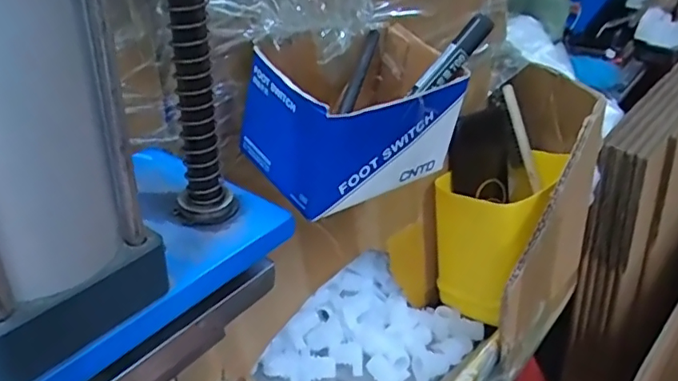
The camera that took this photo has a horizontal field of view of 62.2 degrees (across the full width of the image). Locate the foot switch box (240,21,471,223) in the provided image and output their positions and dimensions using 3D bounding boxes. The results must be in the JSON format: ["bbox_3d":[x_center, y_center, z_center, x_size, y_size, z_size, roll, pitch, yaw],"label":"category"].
[{"bbox_3d":[0.010,-0.048,0.360,0.123,0.075,0.094,-22,40,-36],"label":"foot switch box"}]

